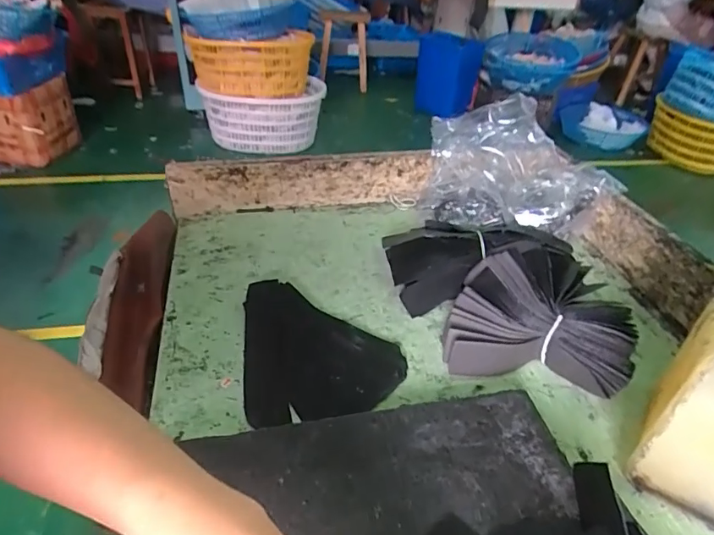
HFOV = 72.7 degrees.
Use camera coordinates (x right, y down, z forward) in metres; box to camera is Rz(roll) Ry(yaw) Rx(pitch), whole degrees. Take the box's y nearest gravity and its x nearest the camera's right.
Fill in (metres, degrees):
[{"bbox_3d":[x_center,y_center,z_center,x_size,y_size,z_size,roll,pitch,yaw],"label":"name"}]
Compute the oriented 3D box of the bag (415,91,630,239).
[{"bbox_3d":[0.212,-0.132,0.646,0.239,0.114,0.169,15,39,16],"label":"bag"}]

